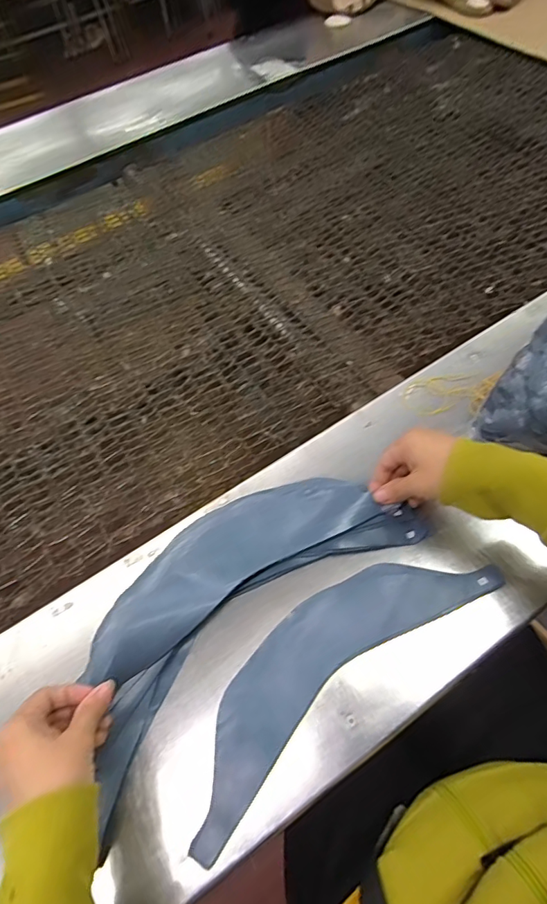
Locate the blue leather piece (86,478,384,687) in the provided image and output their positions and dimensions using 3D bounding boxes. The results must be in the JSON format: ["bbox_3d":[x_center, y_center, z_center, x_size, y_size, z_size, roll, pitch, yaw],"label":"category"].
[{"bbox_3d":[-0.045,0.095,0.430,0.281,0.040,0.090,-31,63,-14],"label":"blue leather piece"}]

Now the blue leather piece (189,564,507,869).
[{"bbox_3d":[0.050,0.174,0.396,0.314,0.009,0.092,-35,68,-15],"label":"blue leather piece"}]

